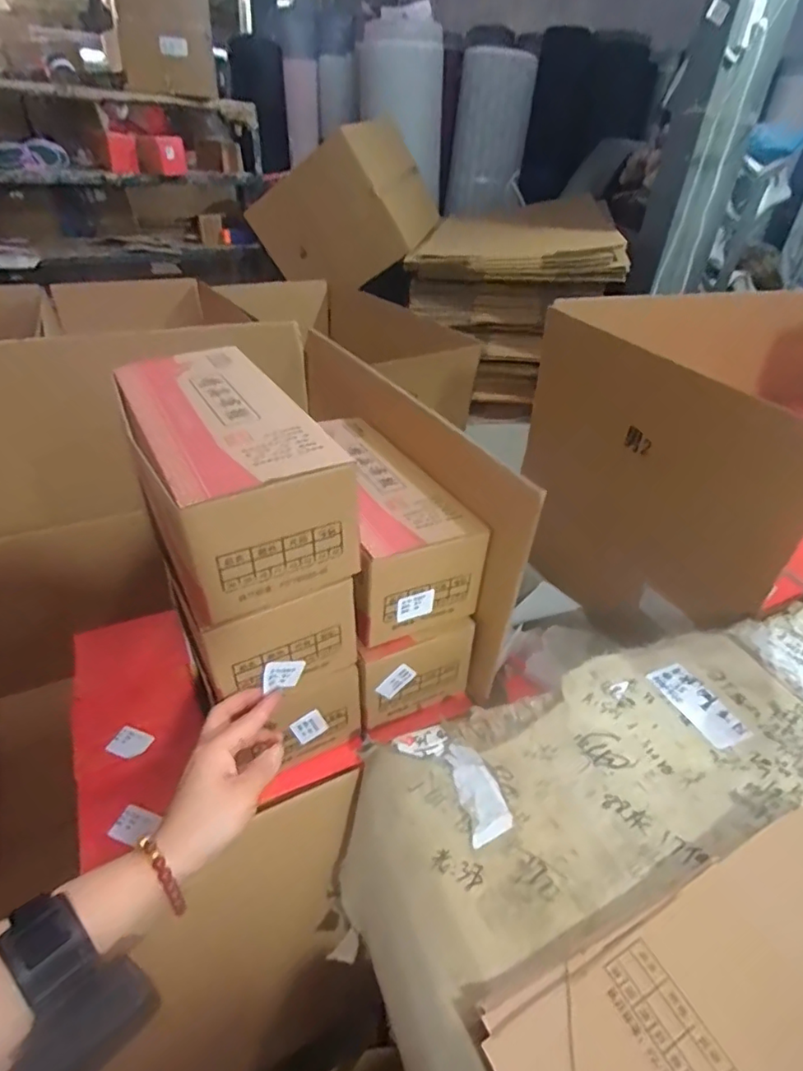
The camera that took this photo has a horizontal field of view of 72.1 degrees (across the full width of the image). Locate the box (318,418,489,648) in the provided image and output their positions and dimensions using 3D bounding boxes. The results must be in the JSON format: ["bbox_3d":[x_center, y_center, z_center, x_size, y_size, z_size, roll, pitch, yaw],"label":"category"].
[{"bbox_3d":[-0.045,-0.026,0.631,0.139,0.106,0.297,-15,40,-25],"label":"box"}]

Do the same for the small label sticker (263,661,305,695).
[{"bbox_3d":[-0.105,0.124,0.488,0.041,0.029,0.004,6,26,-41],"label":"small label sticker"}]

